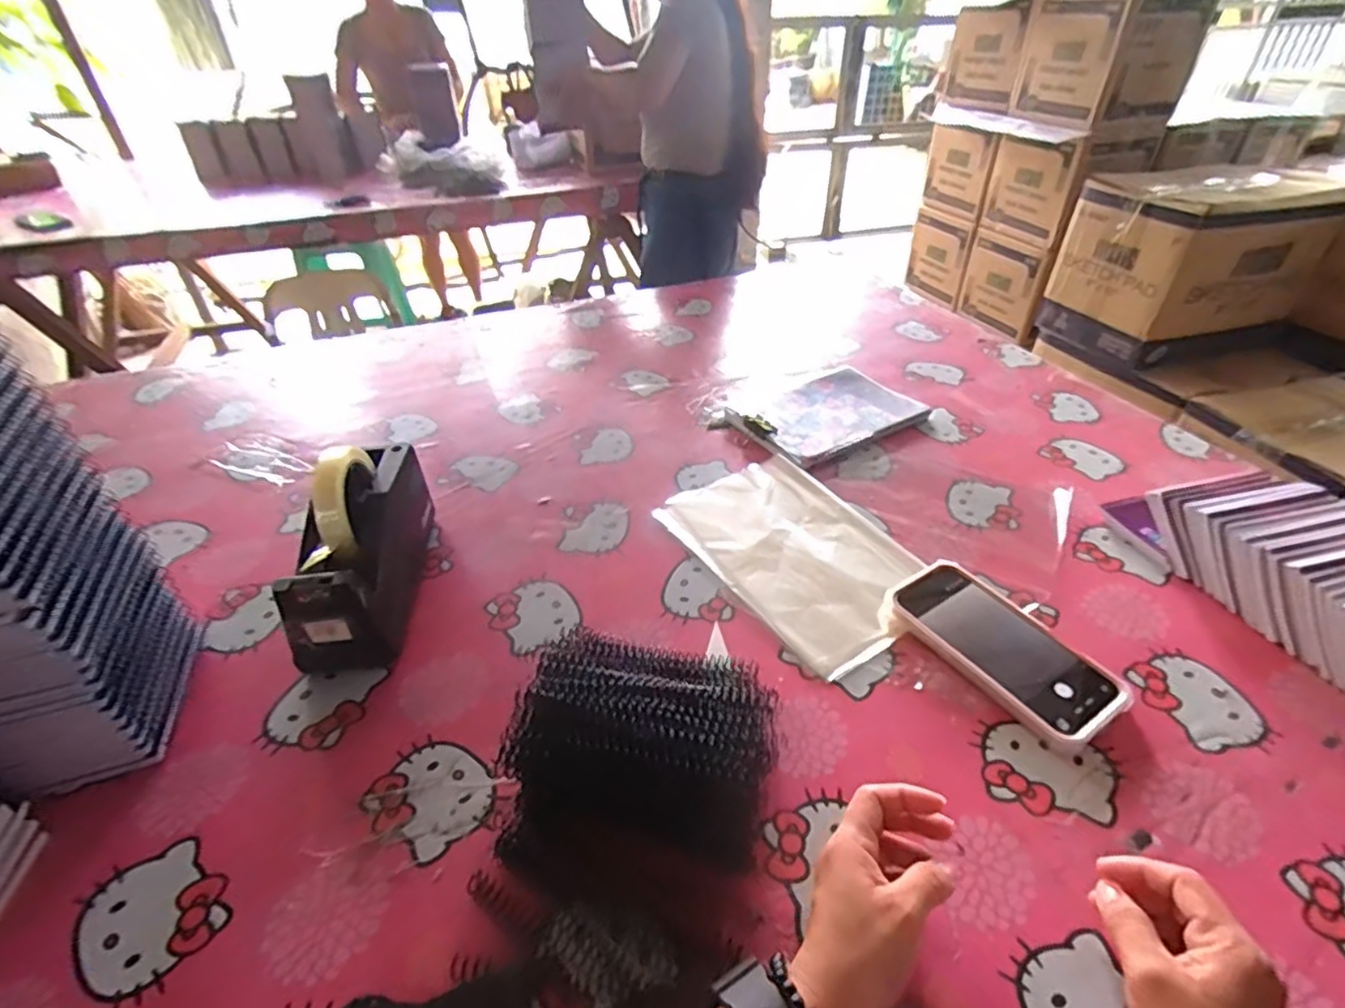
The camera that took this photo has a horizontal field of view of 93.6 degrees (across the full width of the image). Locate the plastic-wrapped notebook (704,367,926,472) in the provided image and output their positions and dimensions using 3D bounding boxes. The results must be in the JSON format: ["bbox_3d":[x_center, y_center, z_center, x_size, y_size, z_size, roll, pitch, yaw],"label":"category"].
[{"bbox_3d":[0.186,-0.118,0.800,0.237,0.018,0.164,-23,43,-24],"label":"plastic-wrapped notebook"}]

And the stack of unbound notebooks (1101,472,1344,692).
[{"bbox_3d":[0.535,0.046,0.540,0.131,0.067,0.240,-14,40,-14],"label":"stack of unbound notebooks"}]

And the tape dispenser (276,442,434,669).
[{"bbox_3d":[-0.270,0.030,0.551,0.074,0.129,0.196,-5,39,-3],"label":"tape dispenser"}]

